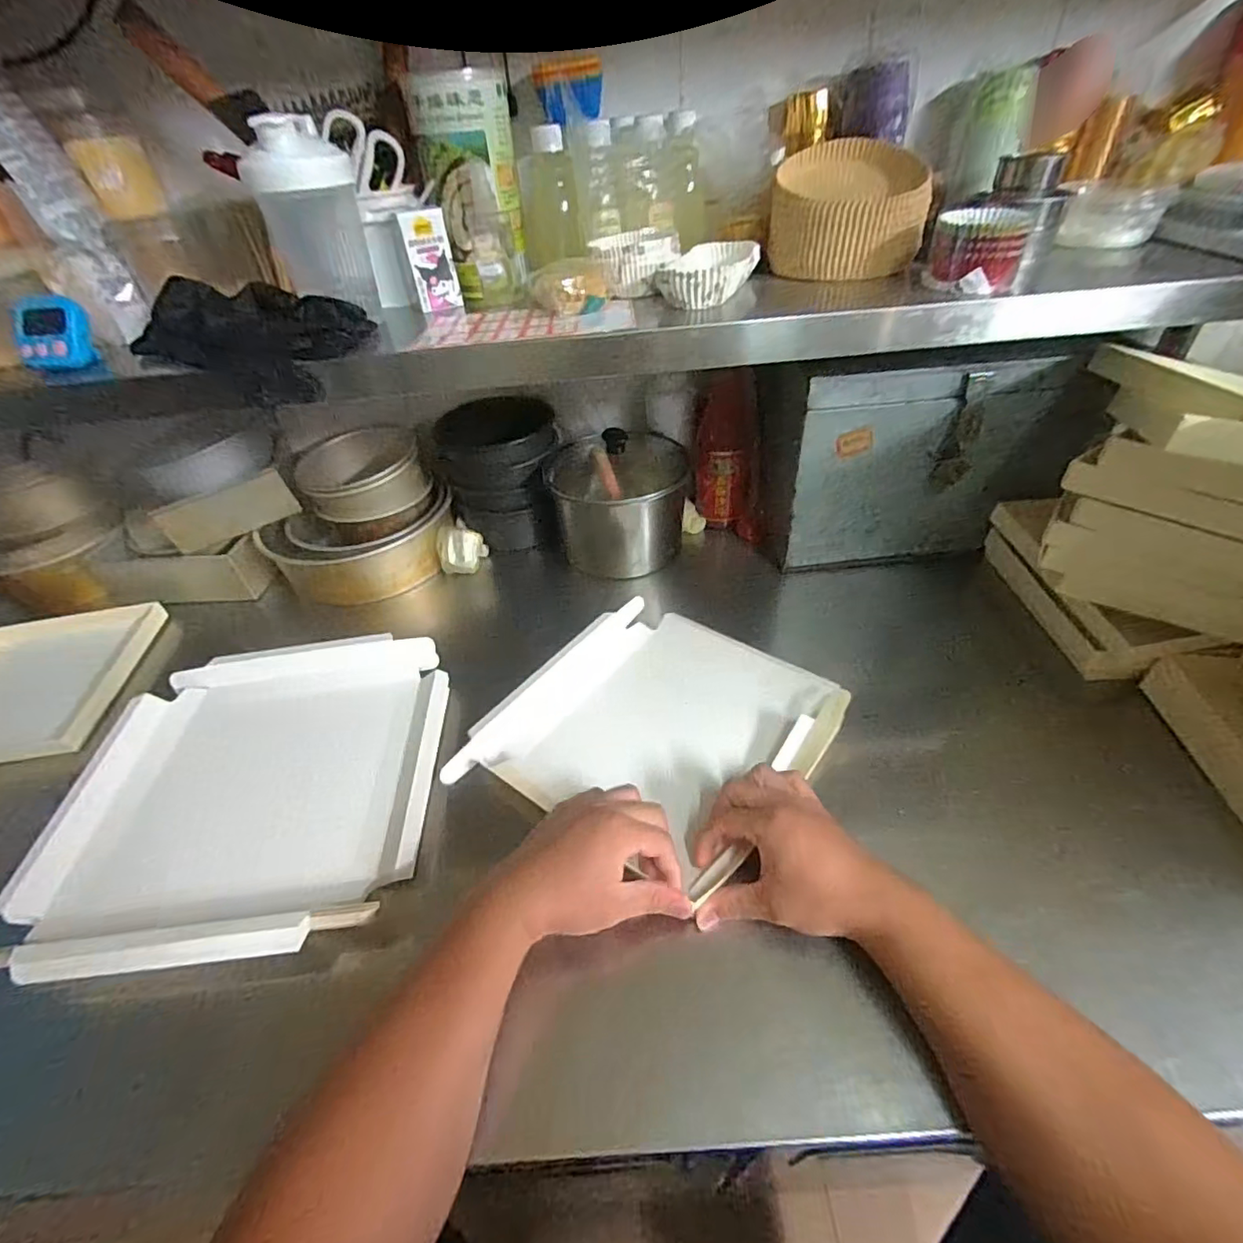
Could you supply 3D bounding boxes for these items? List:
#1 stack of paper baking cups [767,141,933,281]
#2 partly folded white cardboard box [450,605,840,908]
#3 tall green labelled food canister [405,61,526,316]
[{"bbox_3d":[0.232,-0.422,0.586,0.151,0.092,0.124,11,46,16],"label":"stack of paper baking cups"},{"bbox_3d":[0.033,0.105,0.568,0.285,0.034,0.285,27,52,29],"label":"partly folded white cardboard box"},{"bbox_3d":[-0.150,-0.438,0.588,0.096,0.180,0.060,-11,44,-6],"label":"tall green labelled food canister"}]

